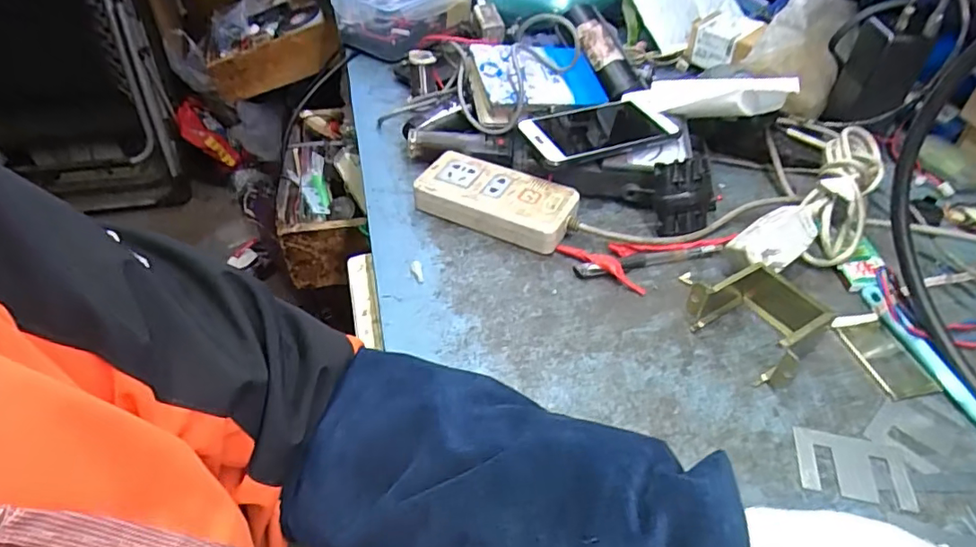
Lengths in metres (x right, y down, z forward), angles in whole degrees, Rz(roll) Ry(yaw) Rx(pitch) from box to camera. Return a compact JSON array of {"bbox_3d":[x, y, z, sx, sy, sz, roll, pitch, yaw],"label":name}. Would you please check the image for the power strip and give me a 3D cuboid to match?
[{"bbox_3d":[0.010,-0.069,0.521,0.144,0.036,0.067,21,48,20],"label":"power strip"}]

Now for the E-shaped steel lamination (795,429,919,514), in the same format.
[{"bbox_3d":[0.232,0.123,0.349,0.065,0.004,0.044,9,45,10],"label":"E-shaped steel lamination"}]

